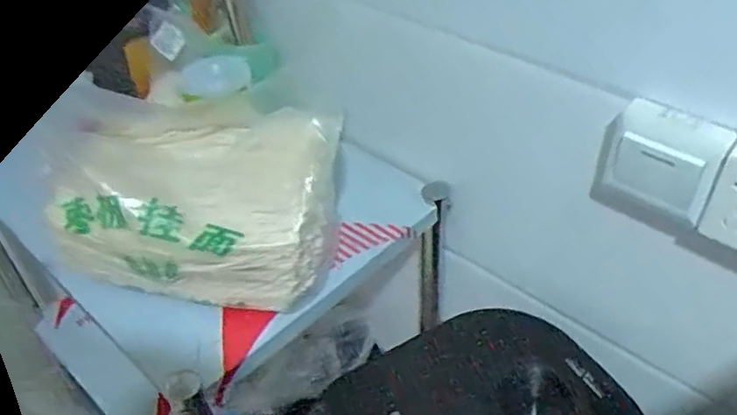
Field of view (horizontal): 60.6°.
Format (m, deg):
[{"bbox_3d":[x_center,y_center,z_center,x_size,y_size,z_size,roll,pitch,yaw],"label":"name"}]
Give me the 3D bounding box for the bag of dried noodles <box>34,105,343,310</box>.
[{"bbox_3d":[-0.174,-0.010,0.653,0.273,0.119,0.194,3,41,8],"label":"bag of dried noodles"}]

